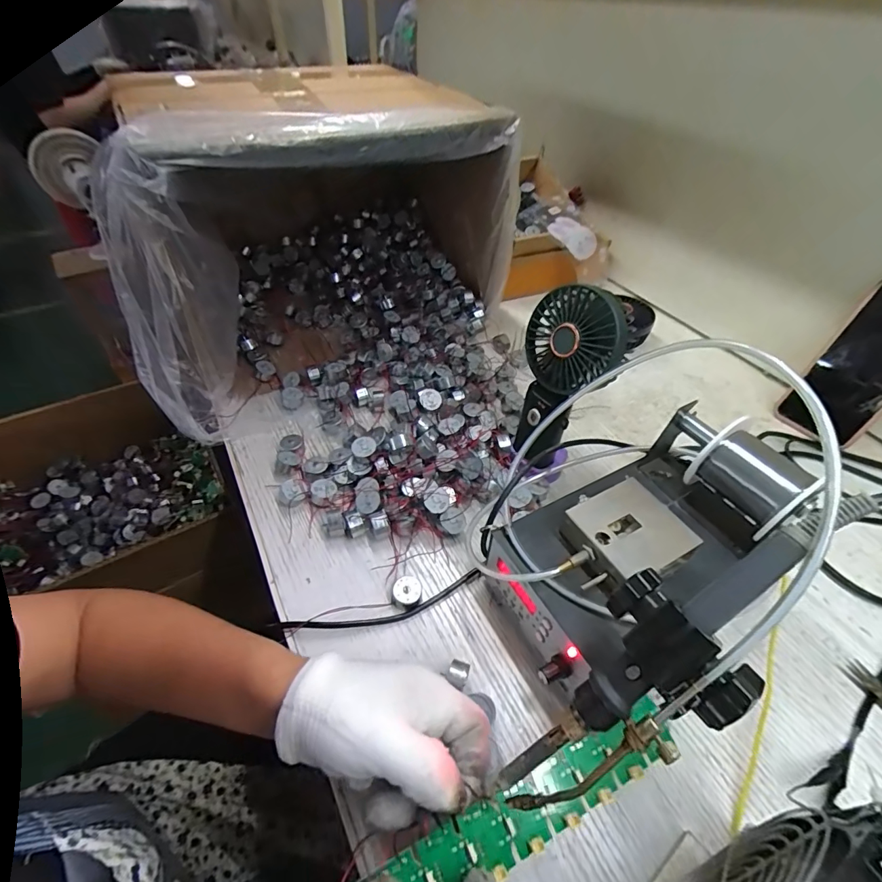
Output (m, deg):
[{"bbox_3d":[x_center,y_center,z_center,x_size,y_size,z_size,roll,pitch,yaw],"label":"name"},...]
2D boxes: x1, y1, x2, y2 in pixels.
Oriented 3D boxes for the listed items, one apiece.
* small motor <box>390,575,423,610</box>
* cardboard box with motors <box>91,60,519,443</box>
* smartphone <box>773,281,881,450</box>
[{"bbox_3d":[-0.027,0.121,0.353,0.024,0.014,0.022,-5,46,-5],"label":"small motor"},{"bbox_3d":[-0.164,-0.248,0.537,0.438,0.262,0.285,-27,52,-24],"label":"cardboard box with motors"},{"bbox_3d":[0.445,-0.077,0.466,0.013,0.171,0.078,-8,43,-36],"label":"smartphone"}]

